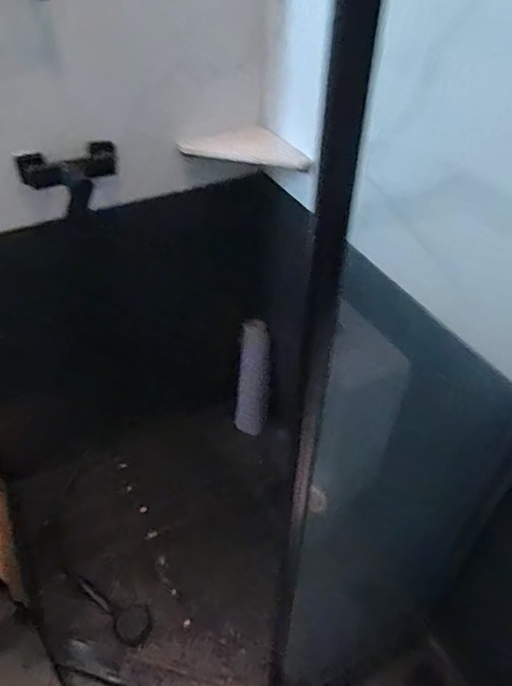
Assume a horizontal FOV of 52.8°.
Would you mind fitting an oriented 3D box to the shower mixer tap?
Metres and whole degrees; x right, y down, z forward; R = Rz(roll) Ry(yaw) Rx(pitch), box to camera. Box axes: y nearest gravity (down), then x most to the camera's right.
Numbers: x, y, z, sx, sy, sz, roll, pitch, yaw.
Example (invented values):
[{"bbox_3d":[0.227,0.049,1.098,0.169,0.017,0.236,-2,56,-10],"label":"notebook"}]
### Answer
[{"bbox_3d":[-0.399,-0.359,1.149,0.205,0.122,0.098,-23,50,-22],"label":"shower mixer tap"}]

